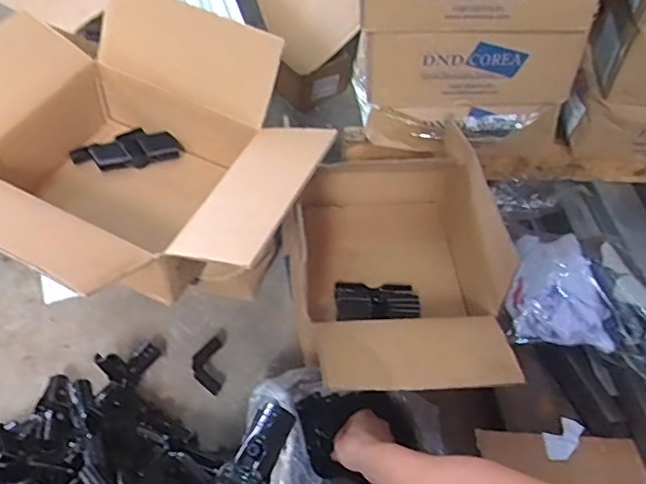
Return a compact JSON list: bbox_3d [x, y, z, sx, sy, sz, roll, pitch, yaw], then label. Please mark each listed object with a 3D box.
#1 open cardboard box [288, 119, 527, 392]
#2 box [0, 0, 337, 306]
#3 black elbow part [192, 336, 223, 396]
[{"bbox_3d":[0.111,0.027,0.926,0.295,0.200,0.462,-1,51,-6],"label":"open cardboard box"},{"bbox_3d":[-0.283,-0.102,0.859,0.512,0.261,0.455,25,53,14],"label":"box"},{"bbox_3d":[-0.183,0.195,0.933,0.044,0.026,0.088,-1,51,-6],"label":"black elbow part"}]

